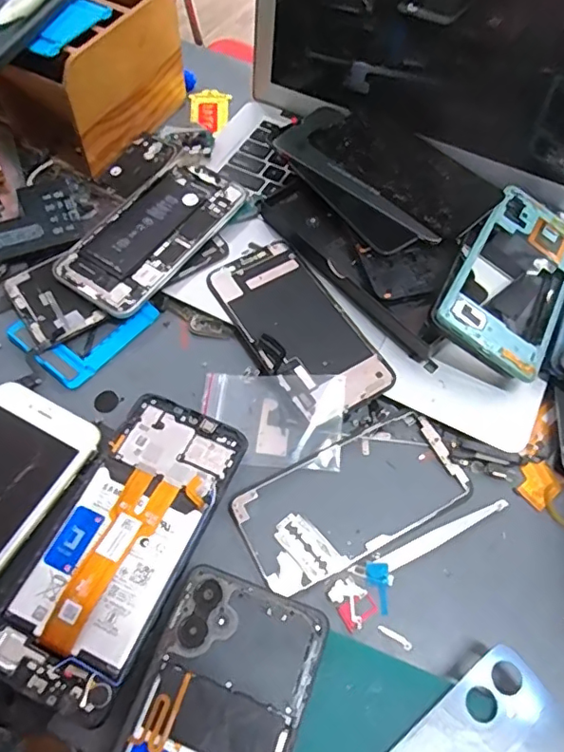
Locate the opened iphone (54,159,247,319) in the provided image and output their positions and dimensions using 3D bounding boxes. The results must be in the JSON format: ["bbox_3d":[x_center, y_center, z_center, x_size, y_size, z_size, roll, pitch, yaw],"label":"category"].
[{"bbox_3d":[-0.096,-0.111,0.408,0.074,0.007,0.149,34,67,14],"label":"opened iphone"}]

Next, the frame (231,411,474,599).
[{"bbox_3d":[0.043,0.074,0.327,0.138,0.005,0.068,-25,69,-14],"label":"frame"}]

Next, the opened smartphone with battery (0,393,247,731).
[{"bbox_3d":[-0.085,0.086,0.290,0.073,0.011,0.161,22,61,10],"label":"opened smartphone with battery"}]

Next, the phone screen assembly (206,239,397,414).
[{"bbox_3d":[0.011,-0.036,0.375,0.069,0.010,0.144,-30,66,-17],"label":"phone screen assembly"}]

